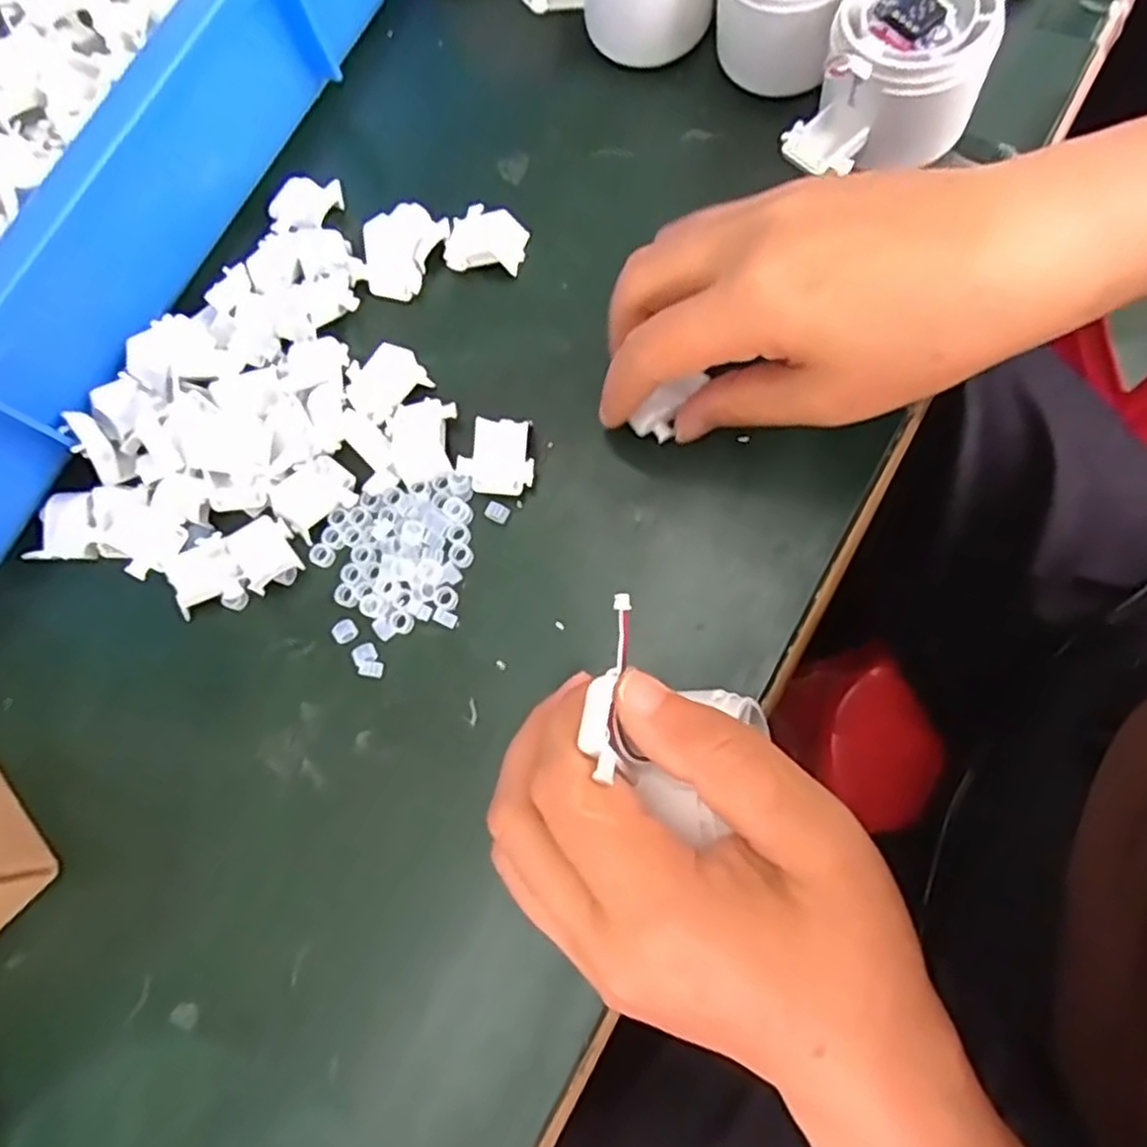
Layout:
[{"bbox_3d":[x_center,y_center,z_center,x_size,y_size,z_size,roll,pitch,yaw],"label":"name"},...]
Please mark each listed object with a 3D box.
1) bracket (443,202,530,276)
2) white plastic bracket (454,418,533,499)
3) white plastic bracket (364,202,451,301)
[{"bbox_3d":[-0.038,-0.143,0.326,0.033,0.015,0.026,22,80,13],"label":"bracket"},{"bbox_3d":[-0.030,-0.046,0.299,0.029,0.011,0.029,8,77,10],"label":"white plastic bracket"},{"bbox_3d":[-0.076,-0.142,0.331,0.031,0.009,0.040,29,81,14],"label":"white plastic bracket"}]

